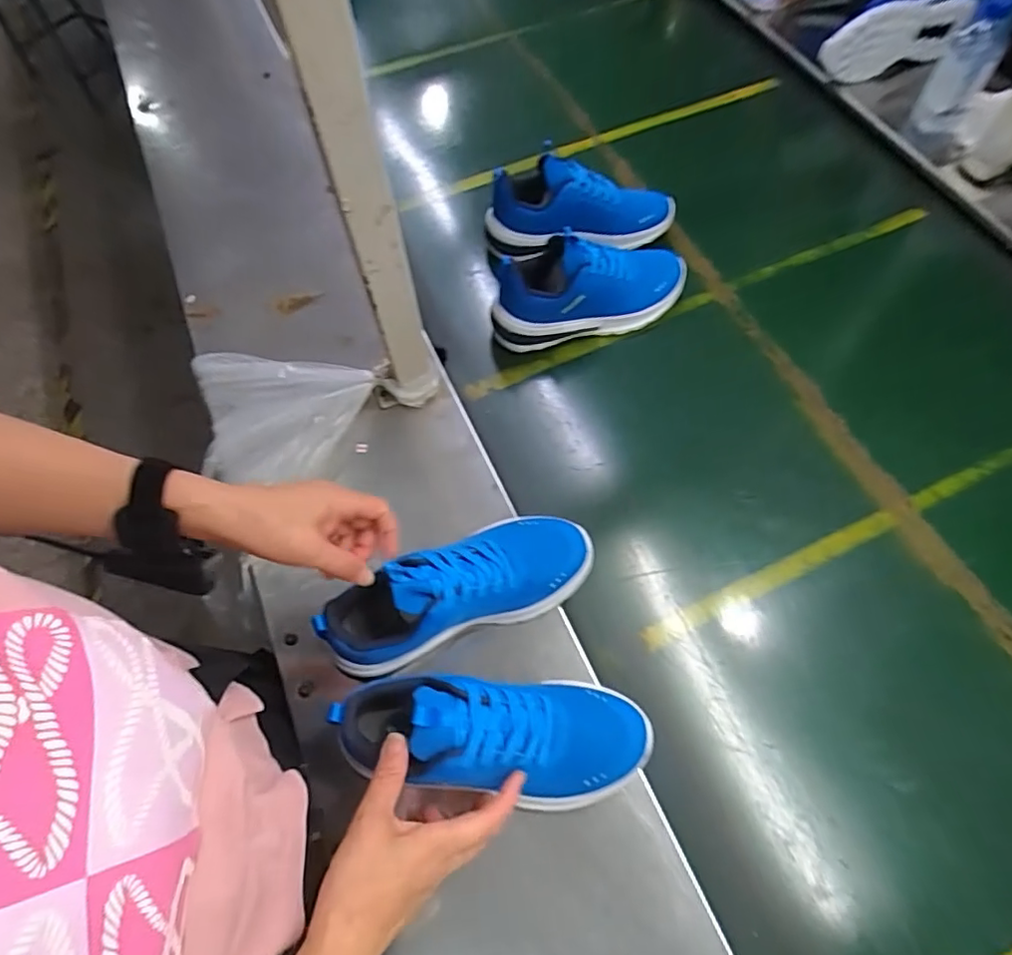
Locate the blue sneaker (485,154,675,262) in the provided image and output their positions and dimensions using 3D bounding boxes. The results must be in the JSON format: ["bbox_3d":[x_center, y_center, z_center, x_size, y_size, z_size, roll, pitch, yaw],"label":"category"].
[{"bbox_3d":[0.104,-0.351,0.744,0.258,0.093,0.084,-5,64,-2],"label":"blue sneaker"}]

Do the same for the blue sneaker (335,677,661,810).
[{"bbox_3d":[-0.003,0.208,0.449,0.236,0.102,0.091,11,66,-11],"label":"blue sneaker"}]

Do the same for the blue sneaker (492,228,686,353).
[{"bbox_3d":[0.107,-0.236,0.698,0.253,0.117,0.089,-13,64,-6],"label":"blue sneaker"}]

